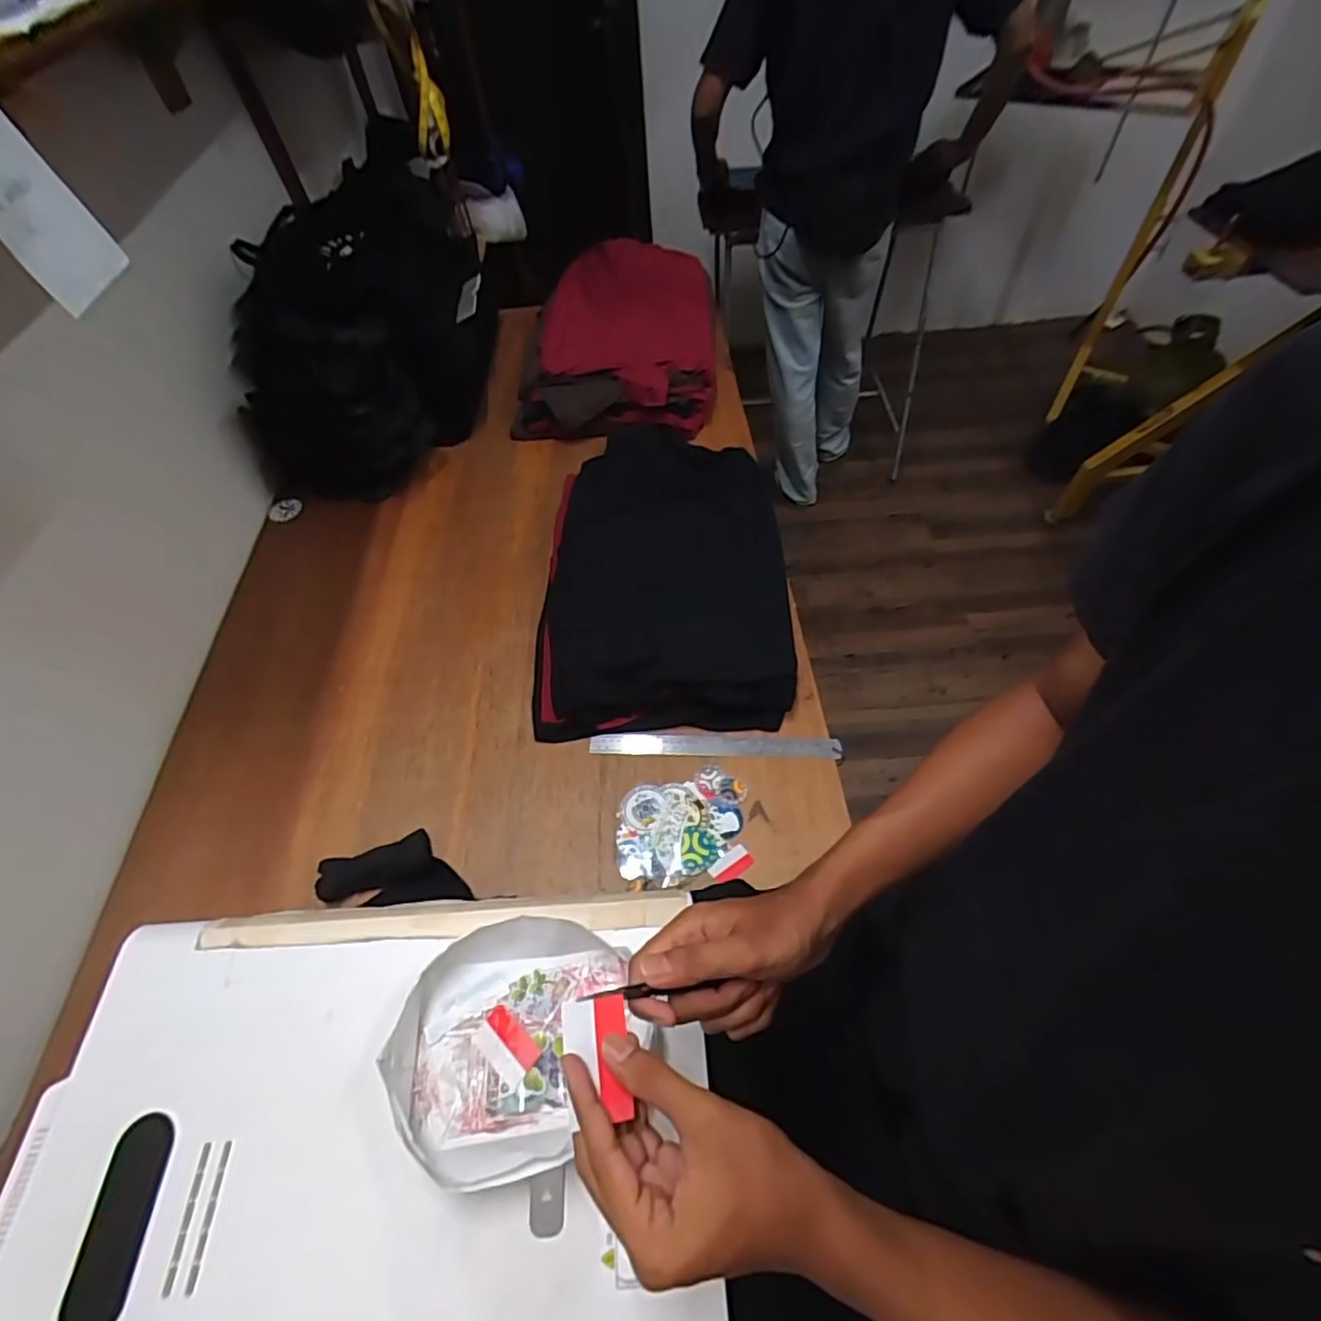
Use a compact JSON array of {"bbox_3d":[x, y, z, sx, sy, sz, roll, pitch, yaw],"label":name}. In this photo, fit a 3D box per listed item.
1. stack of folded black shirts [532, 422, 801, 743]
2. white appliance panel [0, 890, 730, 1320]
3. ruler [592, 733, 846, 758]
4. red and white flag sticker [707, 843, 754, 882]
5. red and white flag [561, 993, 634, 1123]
[{"bbox_3d":[0.005,-0.177,0.976,0.354,0.074,0.615,-1,55,2],"label":"stack of folded black shirts"},{"bbox_3d":[-0.216,0.388,0.449,0.500,0.032,0.399,-4,55,-1],"label":"white appliance panel"},{"bbox_3d":[0.071,0.111,0.813,0.322,0.006,0.030,0,60,3],"label":"ruler"},{"bbox_3d":[0.082,0.240,0.730,0.053,0.005,0.026,-31,60,-18],"label":"red and white flag sticker"},{"bbox_3d":[-0.036,0.220,0.346,0.035,0.005,0.057,-1,65,-14],"label":"red and white flag"}]

